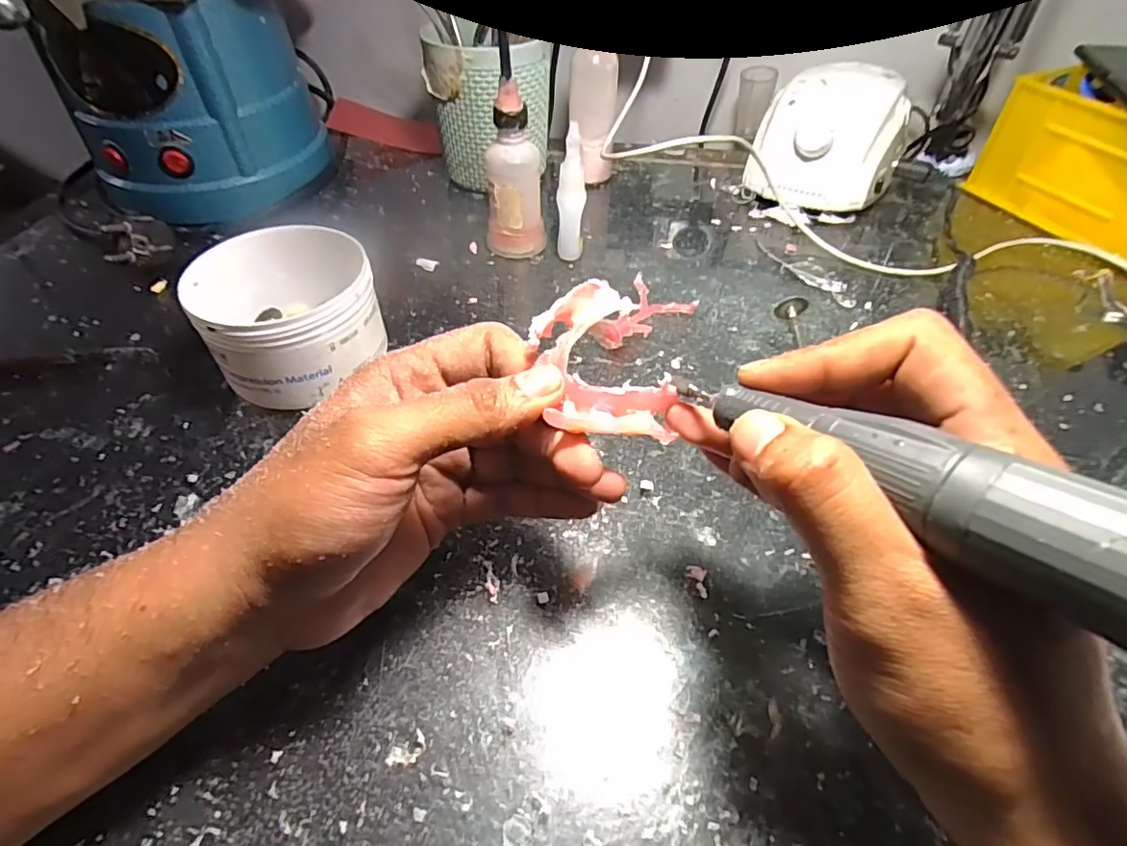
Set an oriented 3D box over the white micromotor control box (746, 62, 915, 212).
[{"bbox_3d":[0.215,-0.227,0.472,0.107,0.079,0.123,22,51,18],"label":"white micromotor control box"}]

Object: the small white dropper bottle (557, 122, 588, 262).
[{"bbox_3d":[0.006,-0.153,0.398,0.019,0.086,0.019,0,48,-1],"label":"small white dropper bottle"}]

